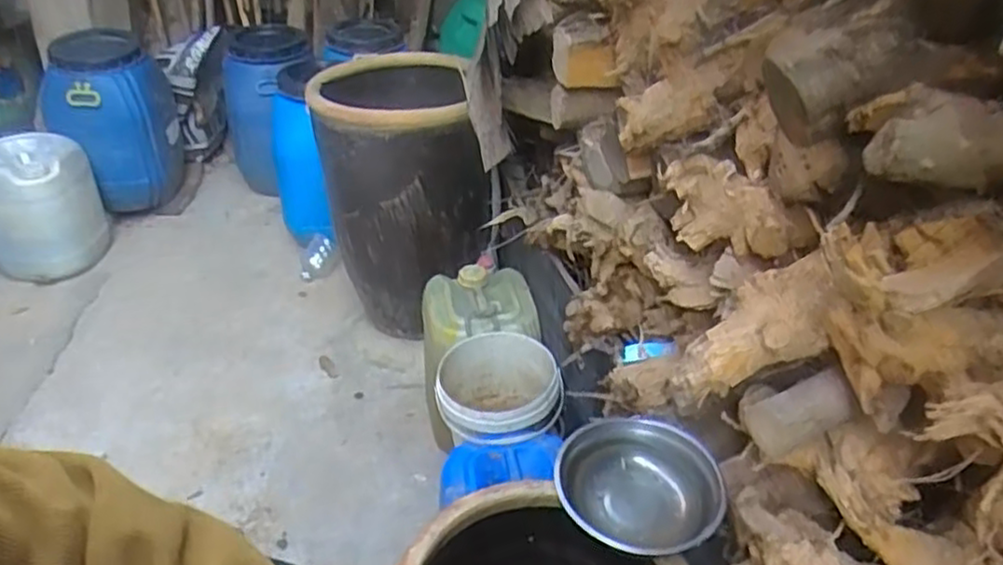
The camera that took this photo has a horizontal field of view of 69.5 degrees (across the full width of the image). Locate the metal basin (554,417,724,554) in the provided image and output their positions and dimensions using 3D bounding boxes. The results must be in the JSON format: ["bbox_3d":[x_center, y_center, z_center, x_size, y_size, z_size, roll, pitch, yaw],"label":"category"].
[{"bbox_3d":[0.165,0.257,0.885,0.196,0.068,0.195,4,35,1],"label":"metal basin"}]

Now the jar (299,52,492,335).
[{"bbox_3d":[-0.260,-0.183,1.884,0.381,0.687,0.427,-7,36,-15],"label":"jar"}]

